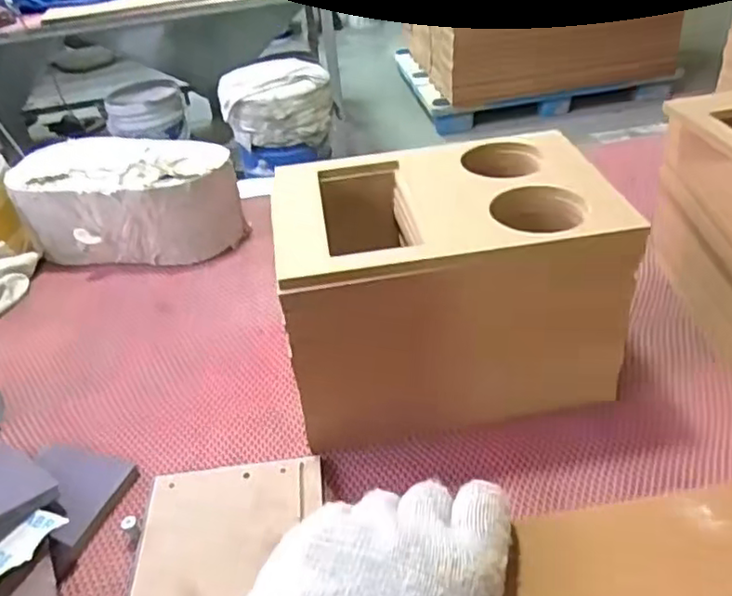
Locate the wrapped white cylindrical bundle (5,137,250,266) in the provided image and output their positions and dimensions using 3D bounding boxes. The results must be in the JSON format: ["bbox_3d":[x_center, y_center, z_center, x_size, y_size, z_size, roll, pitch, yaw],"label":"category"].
[{"bbox_3d":[-0.325,-0.135,0.903,0.294,0.124,0.153,-1,38,6],"label":"wrapped white cylindrical bundle"}]

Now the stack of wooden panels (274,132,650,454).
[{"bbox_3d":[0.069,-0.019,0.604,0.279,0.172,0.203,-9,38,-4],"label":"stack of wooden panels"}]

